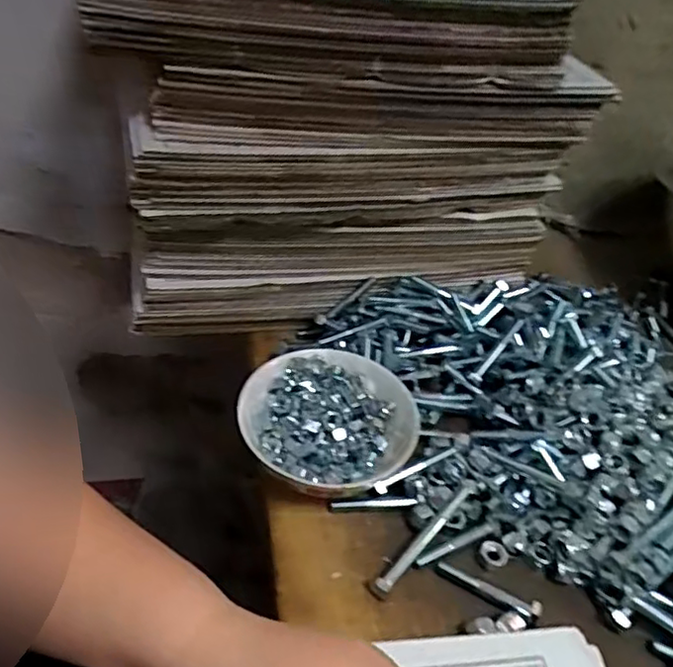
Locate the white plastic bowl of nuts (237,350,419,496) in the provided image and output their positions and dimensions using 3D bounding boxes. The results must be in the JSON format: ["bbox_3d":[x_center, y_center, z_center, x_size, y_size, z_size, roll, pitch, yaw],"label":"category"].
[{"bbox_3d":[-0.007,0.074,0.488,0.126,0.048,0.134,4,40,-3],"label":"white plastic bowl of nuts"}]

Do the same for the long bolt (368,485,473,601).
[{"bbox_3d":[0.064,0.143,0.447,0.013,0.016,0.110,33,47,28],"label":"long bolt"}]

